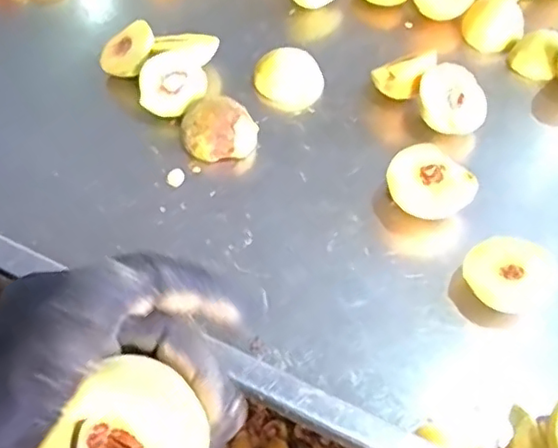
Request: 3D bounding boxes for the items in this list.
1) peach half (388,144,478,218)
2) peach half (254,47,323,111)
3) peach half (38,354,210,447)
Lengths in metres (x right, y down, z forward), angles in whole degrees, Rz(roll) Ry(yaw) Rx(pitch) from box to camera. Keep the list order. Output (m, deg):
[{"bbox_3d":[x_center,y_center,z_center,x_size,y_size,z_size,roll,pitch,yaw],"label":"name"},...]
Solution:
[{"bbox_3d":[0.126,-0.030,0.545,0.066,0.039,0.071,-36,62,-24],"label":"peach half"},{"bbox_3d":[0.010,-0.145,0.625,0.065,0.026,0.062,3,54,1],"label":"peach half"},{"bbox_3d":[-0.059,0.081,0.255,0.051,0.032,0.054,10,90,-18],"label":"peach half"}]

